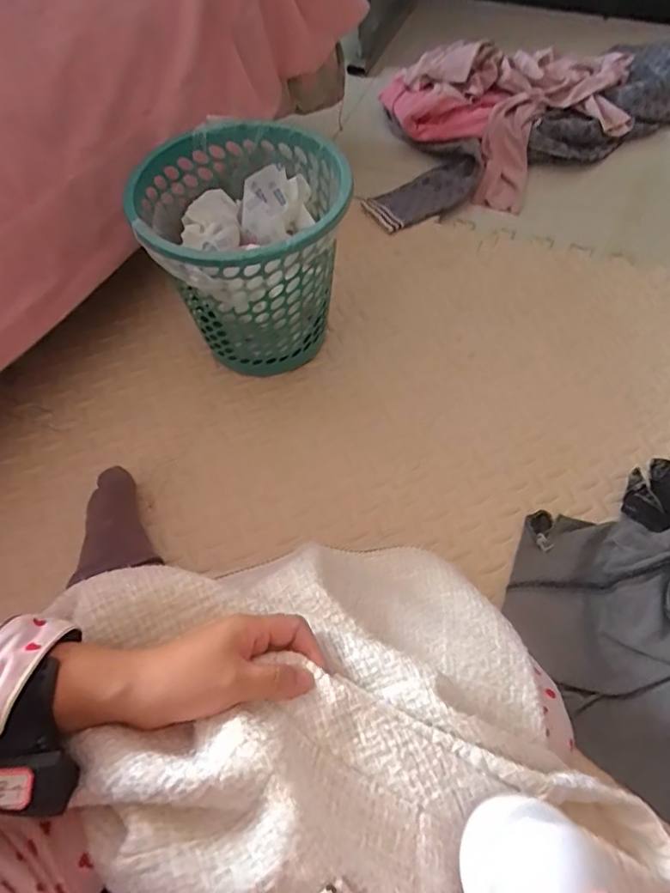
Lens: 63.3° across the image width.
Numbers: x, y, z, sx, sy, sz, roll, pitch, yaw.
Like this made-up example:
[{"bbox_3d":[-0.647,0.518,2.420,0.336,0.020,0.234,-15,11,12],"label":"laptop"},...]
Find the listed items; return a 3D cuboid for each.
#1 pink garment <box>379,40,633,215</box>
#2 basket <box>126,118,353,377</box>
[{"bbox_3d":[0.374,-0.711,1.082,0.493,0.088,0.408,-32,63,-16],"label":"pink garment"},{"bbox_3d":[-0.107,-0.230,0.711,0.231,0.246,0.240,-1,59,2],"label":"basket"}]

